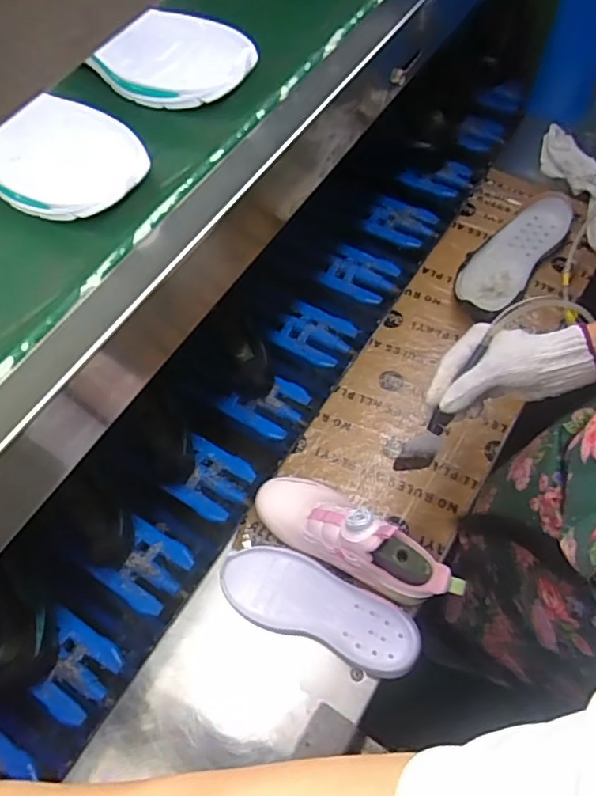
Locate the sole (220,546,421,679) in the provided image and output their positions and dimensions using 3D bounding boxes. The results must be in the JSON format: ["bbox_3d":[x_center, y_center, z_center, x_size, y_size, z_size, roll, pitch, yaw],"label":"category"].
[{"bbox_3d":[0.023,0.236,0.640,0.225,0.030,0.084,20,66,12],"label":"sole"}]

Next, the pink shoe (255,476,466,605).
[{"bbox_3d":[0.062,0.151,0.631,0.248,0.095,0.081,23,66,27],"label":"pink shoe"}]

